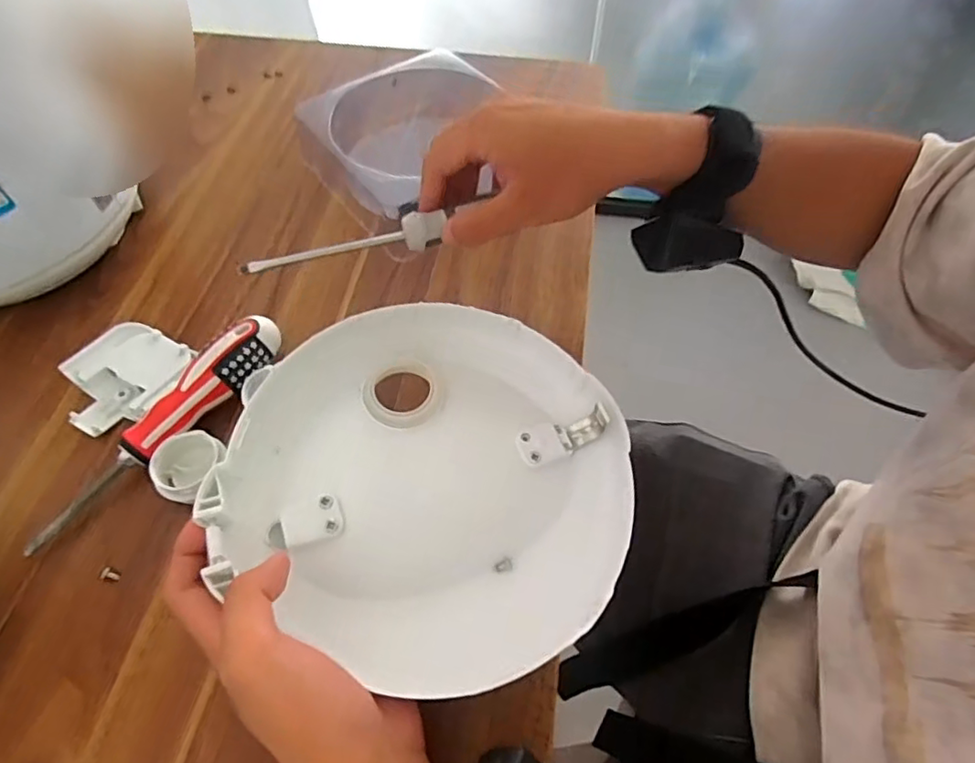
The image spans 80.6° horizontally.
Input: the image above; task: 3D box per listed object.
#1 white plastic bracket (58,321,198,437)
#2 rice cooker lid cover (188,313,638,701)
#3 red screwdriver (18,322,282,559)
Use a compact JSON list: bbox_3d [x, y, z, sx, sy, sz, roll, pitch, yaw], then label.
[{"bbox_3d":[-0.244,-0.003,0.388,0.072,0.016,0.078,32,62,18],"label":"white plastic bracket"},{"bbox_3d":[-0.028,0.051,0.312,0.200,0.049,0.190,24,60,14],"label":"rice cooker lid cover"},{"bbox_3d":[-0.196,0.029,0.354,0.032,0.040,0.178,30,61,17],"label":"red screwdriver"}]

